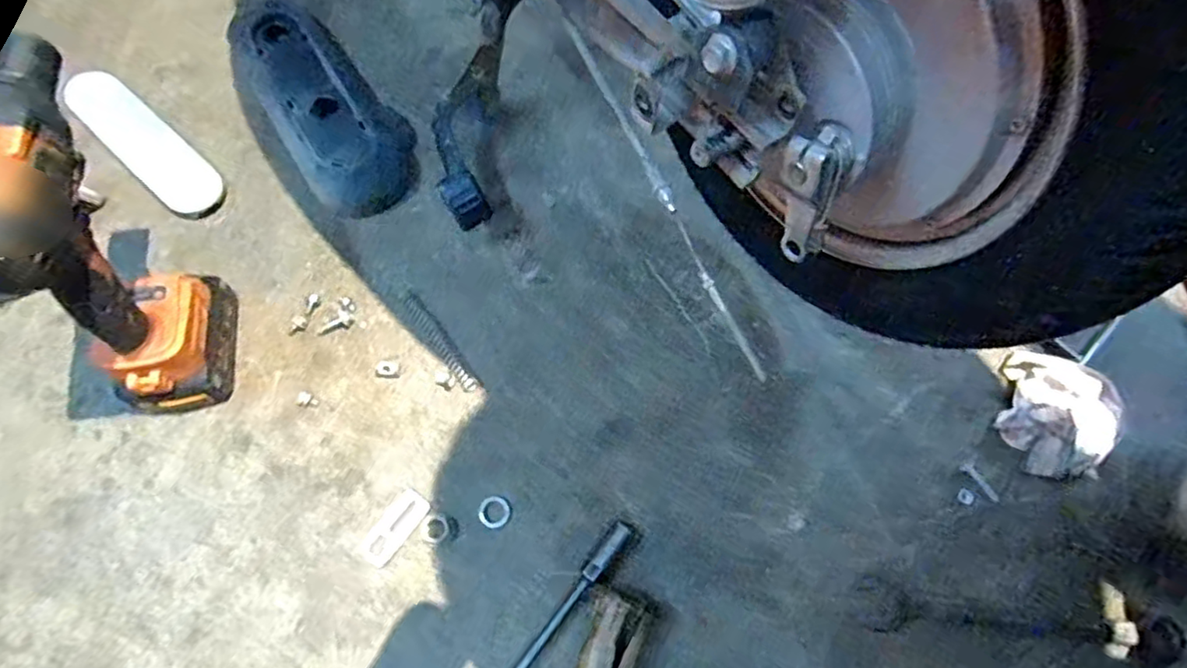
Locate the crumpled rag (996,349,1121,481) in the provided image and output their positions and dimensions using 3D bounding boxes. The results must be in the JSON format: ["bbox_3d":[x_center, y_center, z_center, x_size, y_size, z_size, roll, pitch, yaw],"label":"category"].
[{"bbox_3d":[0.413,0.075,0.541,0.093,0.038,0.100,24,67,8],"label":"crumpled rag"}]

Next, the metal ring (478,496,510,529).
[{"bbox_3d":[-0.081,0.144,0.497,0.025,0.004,0.025,1,66,-2],"label":"metal ring"}]

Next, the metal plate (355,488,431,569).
[{"bbox_3d":[-0.159,0.155,0.488,0.027,0.004,0.061,34,69,12],"label":"metal plate"}]

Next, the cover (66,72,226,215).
[{"bbox_3d":[-0.454,-0.194,0.619,0.216,0.020,0.058,40,70,14],"label":"cover"}]

